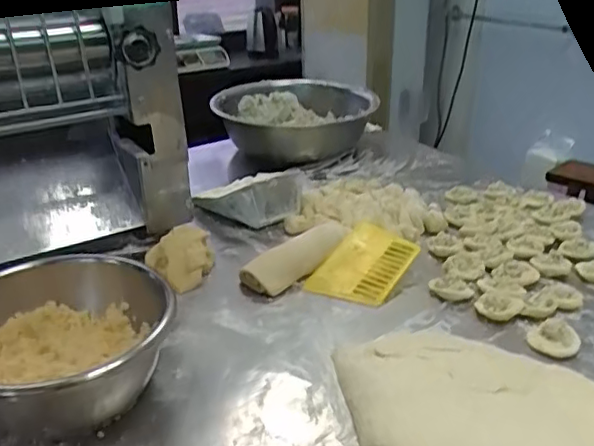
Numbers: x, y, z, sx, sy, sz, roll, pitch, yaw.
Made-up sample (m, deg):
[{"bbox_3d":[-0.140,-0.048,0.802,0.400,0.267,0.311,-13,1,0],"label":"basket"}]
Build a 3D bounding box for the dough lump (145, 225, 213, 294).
[{"bbox_3d":[-0.176,0.051,0.915,0.096,0.058,0.107,-6,26,-10],"label":"dough lump"}]

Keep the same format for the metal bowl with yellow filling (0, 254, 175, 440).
[{"bbox_3d":[-0.266,0.138,0.678,0.230,0.117,0.251,-1,25,0],"label":"metal bowl with yellow filling"}]

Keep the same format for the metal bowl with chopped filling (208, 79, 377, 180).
[{"bbox_3d":[-0.007,-0.267,1.496,0.382,0.129,0.381,-1,25,0],"label":"metal bowl with chopped filling"}]

